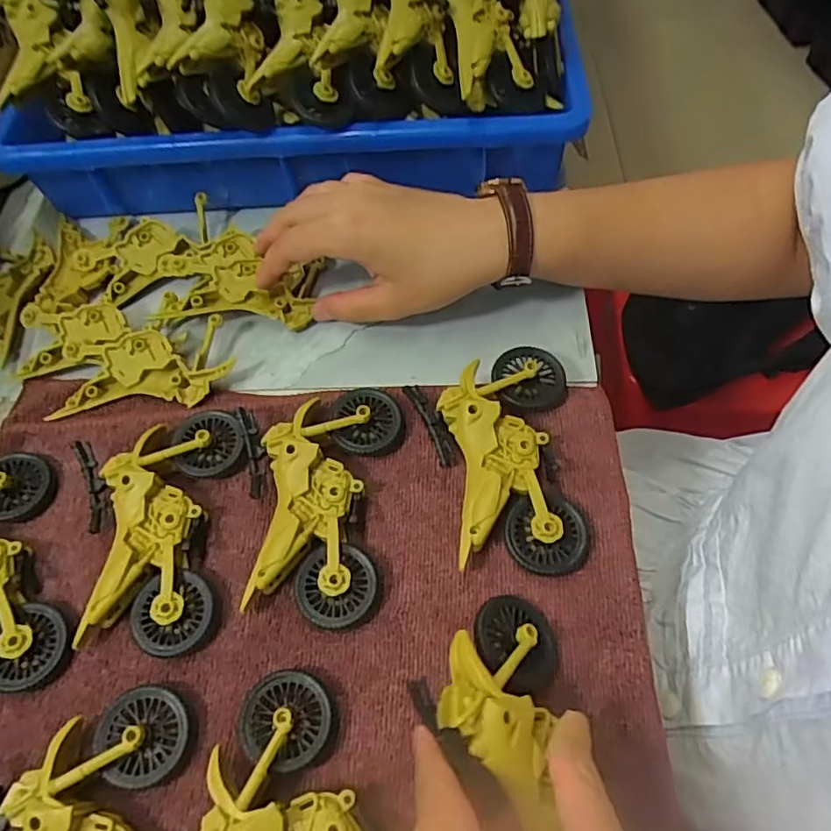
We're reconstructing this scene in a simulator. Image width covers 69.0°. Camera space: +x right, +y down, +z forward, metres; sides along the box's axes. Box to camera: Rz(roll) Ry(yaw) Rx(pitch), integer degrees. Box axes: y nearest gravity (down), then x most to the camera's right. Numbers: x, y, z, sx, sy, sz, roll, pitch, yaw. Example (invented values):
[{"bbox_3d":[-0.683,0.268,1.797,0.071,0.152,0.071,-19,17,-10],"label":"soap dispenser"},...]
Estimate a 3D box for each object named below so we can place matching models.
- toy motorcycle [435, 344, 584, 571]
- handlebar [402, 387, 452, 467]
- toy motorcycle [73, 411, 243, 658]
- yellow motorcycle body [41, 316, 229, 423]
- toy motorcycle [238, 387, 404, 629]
[{"bbox_3d":[0.046,0.016,0.296,0.062,0.021,0.116,-1,61,3],"label":"toy motorcycle"},{"bbox_3d":[0.008,0.004,0.310,0.009,0.012,0.048,-22,62,-9],"label":"handlebar"},{"bbox_3d":[-0.120,0.050,0.288,0.058,0.020,0.113,1,61,4],"label":"toy motorcycle"},{"bbox_3d":[-0.151,-0.026,0.334,0.093,0.013,0.043,-12,61,-3],"label":"yellow motorcycle body"},{"bbox_3d":[-0.046,0.039,0.290,0.074,0.021,0.113,-4,61,1],"label":"toy motorcycle"}]

